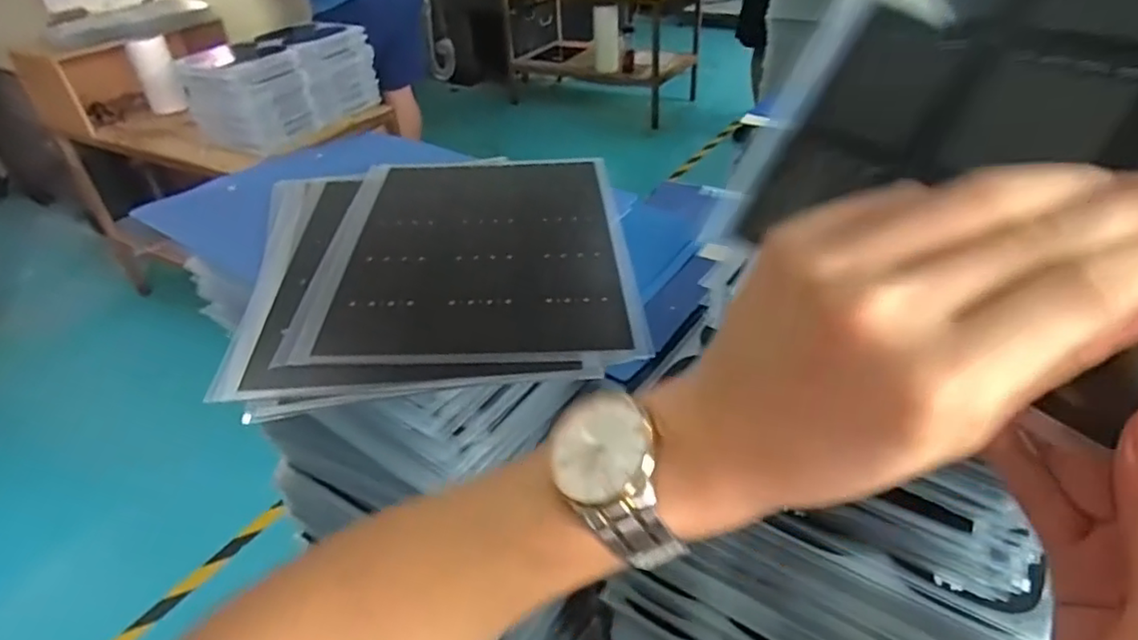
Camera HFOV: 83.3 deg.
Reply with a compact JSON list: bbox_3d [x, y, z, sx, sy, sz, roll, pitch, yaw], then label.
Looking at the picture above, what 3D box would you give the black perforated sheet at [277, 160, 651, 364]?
[{"bbox_3d":[-0.063,-0.059,0.459,0.201,0.005,0.269,-2,36,-3],"label":"black perforated sheet"}]

